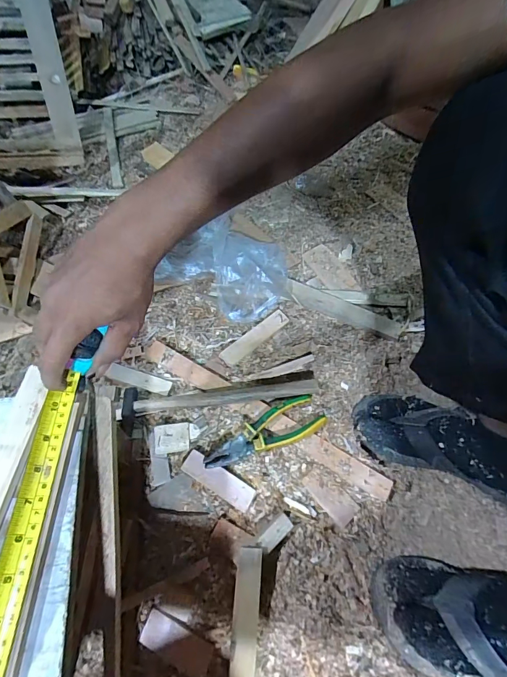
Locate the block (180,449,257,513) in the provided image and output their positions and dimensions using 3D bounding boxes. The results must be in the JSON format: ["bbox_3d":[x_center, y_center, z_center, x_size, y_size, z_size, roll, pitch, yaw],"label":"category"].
[{"bbox_3d":[-0.048,0.189,0.492,0.103,0.014,0.031,27,60,17],"label":"block"}]

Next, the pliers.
[{"bbox_3d":[0.014,0.133,0.513,0.173,0.025,0.056,-19,62,-15],"label":"pliers"}]

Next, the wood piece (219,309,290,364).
[{"bbox_3d":[0.004,-0.002,0.600,0.131,0.005,0.030,-38,85,-21],"label":"wood piece"}]

